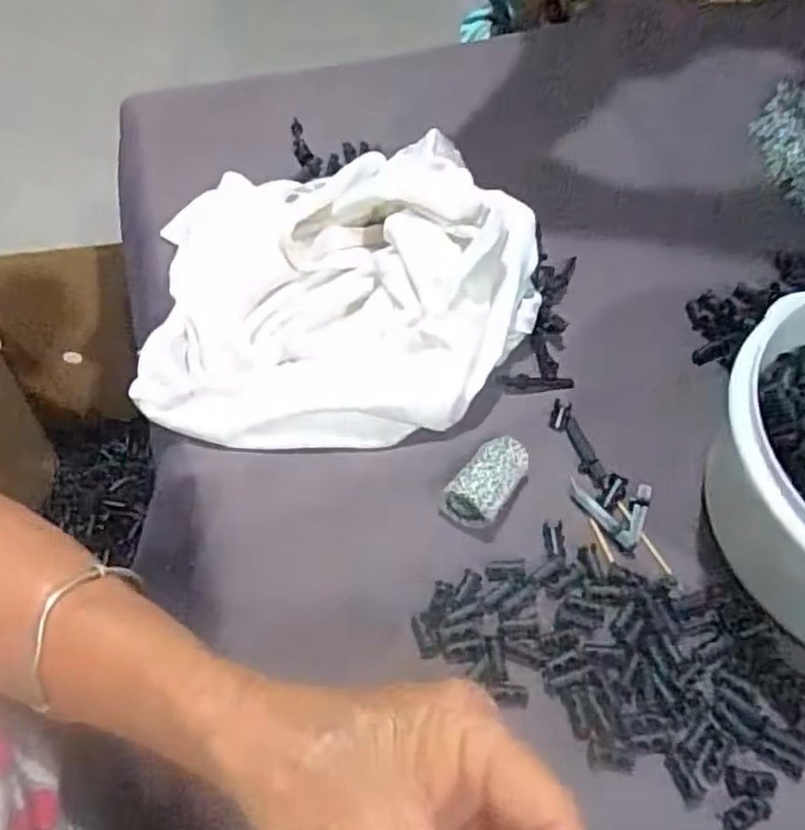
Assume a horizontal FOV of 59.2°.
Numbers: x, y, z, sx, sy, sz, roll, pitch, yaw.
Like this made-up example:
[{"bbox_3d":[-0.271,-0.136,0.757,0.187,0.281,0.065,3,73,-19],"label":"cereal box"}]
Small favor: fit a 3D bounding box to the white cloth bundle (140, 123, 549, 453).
[{"bbox_3d":[-0.034,-0.078,0.373,0.202,0.060,0.191,2,55,3],"label":"white cloth bundle"}]

